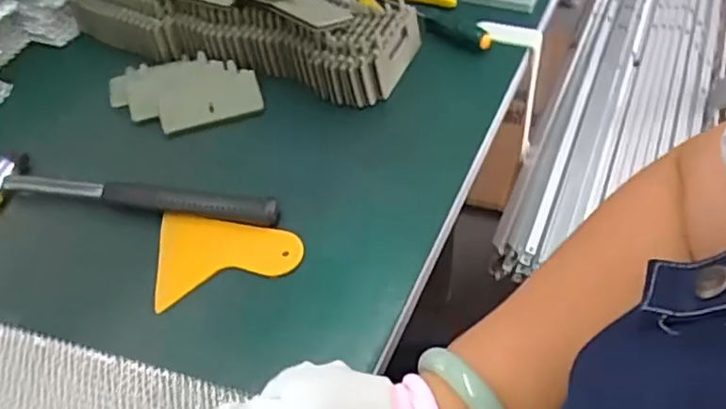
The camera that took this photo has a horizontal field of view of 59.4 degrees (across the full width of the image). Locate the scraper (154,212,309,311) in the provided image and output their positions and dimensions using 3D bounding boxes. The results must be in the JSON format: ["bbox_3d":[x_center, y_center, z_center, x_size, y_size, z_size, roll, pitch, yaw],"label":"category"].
[{"bbox_3d":[-0.093,0.031,0.447,0.098,0.006,0.073,-8,49,-2],"label":"scraper"}]

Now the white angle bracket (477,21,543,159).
[{"bbox_3d":[0.143,-0.115,0.632,0.066,0.146,0.031,5,50,10],"label":"white angle bracket"}]

